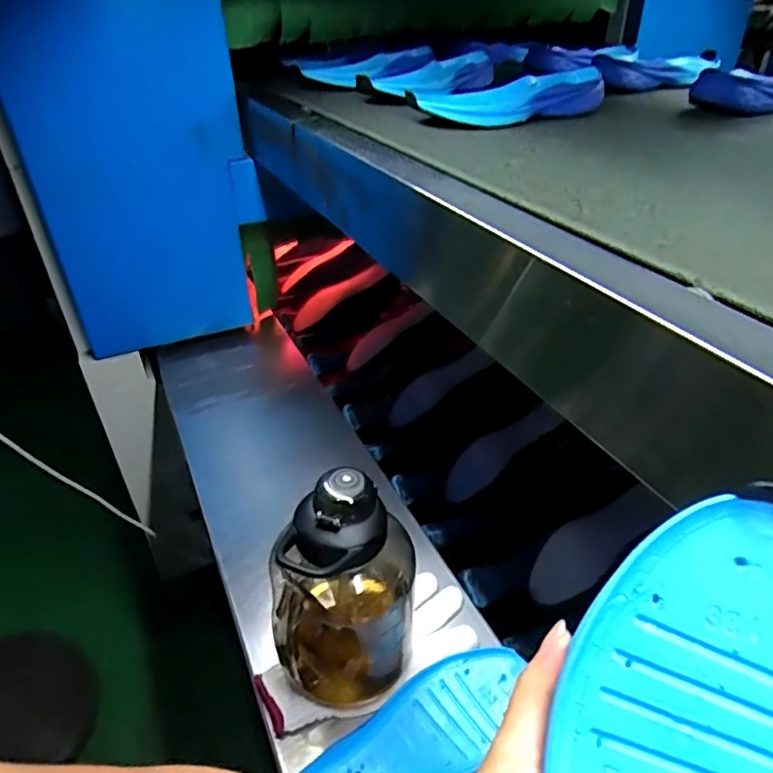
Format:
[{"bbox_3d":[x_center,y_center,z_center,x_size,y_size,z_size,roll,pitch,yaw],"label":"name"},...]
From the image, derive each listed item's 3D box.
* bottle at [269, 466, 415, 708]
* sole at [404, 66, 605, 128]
[{"bbox_3d":[-0.036,0.181,0.504,0.113,0.211,0.093,3,36,5],"label":"bottle"},{"bbox_3d":[0.152,-0.349,0.709,0.252,0.044,0.086,-14,38,-18],"label":"sole"}]

